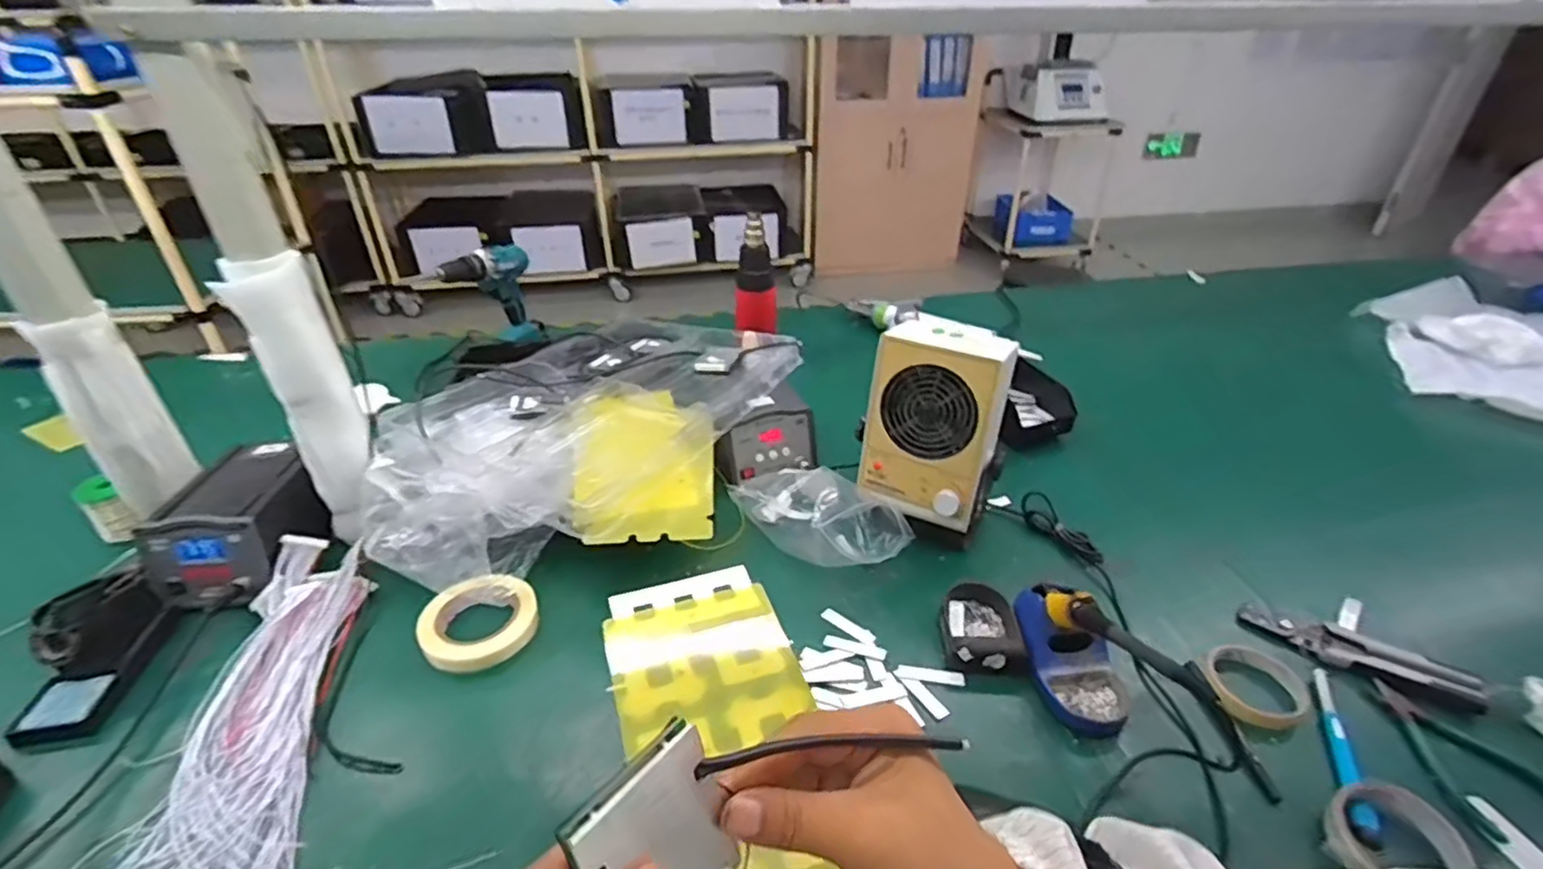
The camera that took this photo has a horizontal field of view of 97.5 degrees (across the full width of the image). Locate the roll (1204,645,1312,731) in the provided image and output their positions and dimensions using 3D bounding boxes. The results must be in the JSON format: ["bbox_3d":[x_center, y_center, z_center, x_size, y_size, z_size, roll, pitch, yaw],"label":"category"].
[{"bbox_3d":[0.472,0.244,0.661,0.089,0.014,0.084,0,34,0],"label":"roll"}]

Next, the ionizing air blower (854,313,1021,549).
[{"bbox_3d":[0.194,0.004,0.818,0.158,0.243,0.129,11,36,17],"label":"ionizing air blower"}]

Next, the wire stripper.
[{"bbox_3d":[0.594,0.221,0.690,0.196,0.021,0.049,23,40,30],"label":"wire stripper"}]

